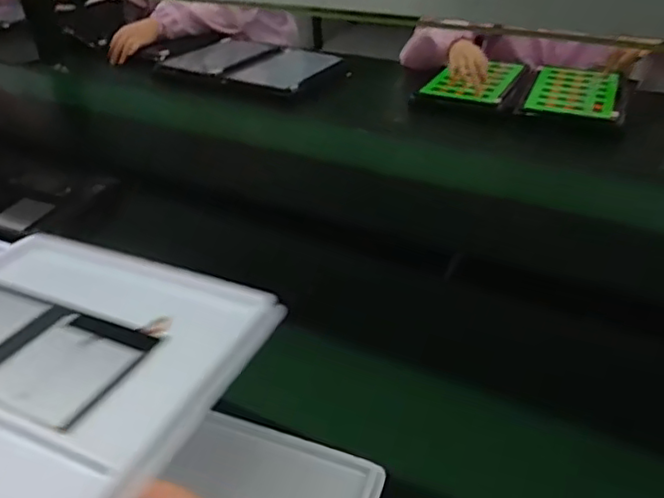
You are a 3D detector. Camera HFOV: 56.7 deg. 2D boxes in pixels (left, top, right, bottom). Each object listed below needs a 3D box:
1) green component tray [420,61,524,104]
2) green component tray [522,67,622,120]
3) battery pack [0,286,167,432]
[{"bbox_3d":[0.272,-0.327,1.184,0.145,0.013,0.188,18,43,22],"label":"green component tray"},{"bbox_3d":[0.436,-0.286,1.107,0.140,0.009,0.209,12,40,20],"label":"green component tray"},{"bbox_3d":[-0.210,0.065,0.416,0.170,0.004,0.089,14,35,19],"label":"battery pack"}]

